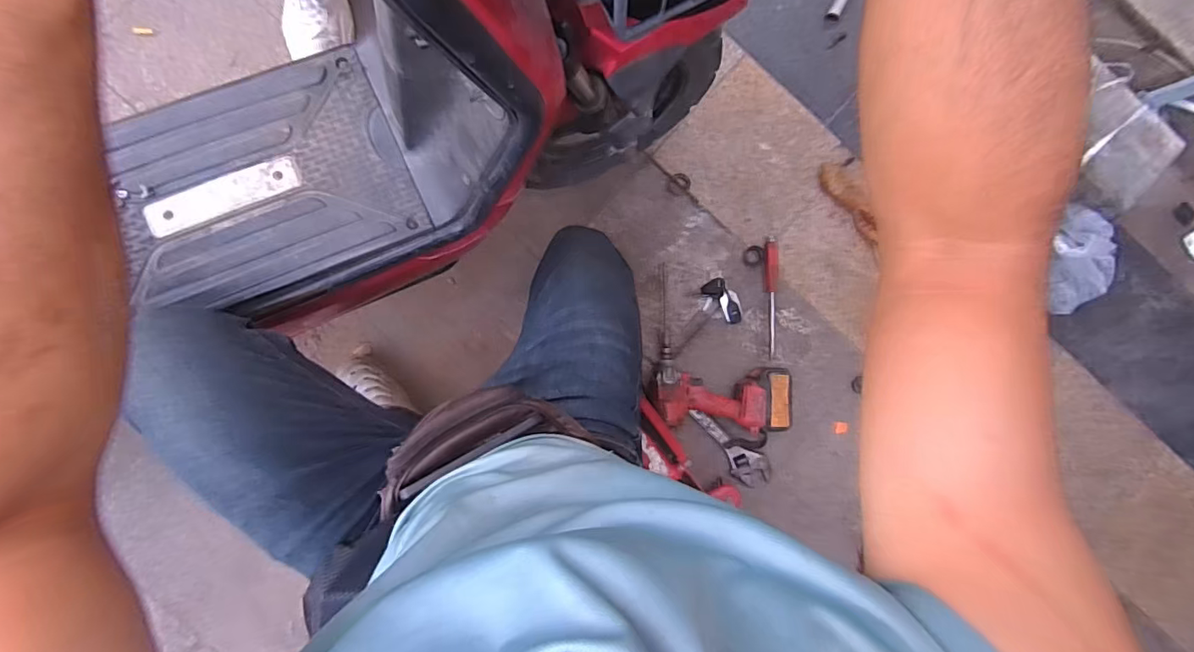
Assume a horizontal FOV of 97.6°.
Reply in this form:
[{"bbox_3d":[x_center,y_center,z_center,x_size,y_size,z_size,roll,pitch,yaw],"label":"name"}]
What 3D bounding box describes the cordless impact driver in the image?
[{"bbox_3d":[0.238,0.133,0.994,0.252,0.085,0.117,5,85,-5],"label":"cordless impact driver"}]

